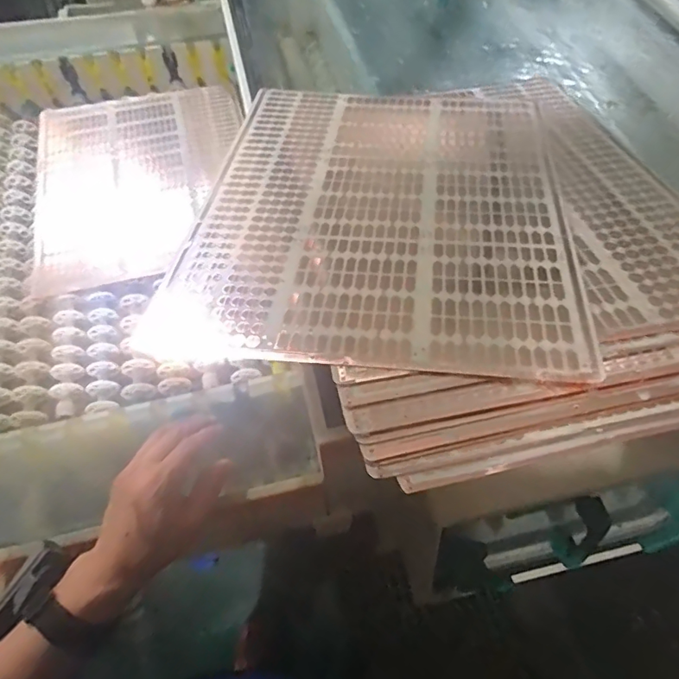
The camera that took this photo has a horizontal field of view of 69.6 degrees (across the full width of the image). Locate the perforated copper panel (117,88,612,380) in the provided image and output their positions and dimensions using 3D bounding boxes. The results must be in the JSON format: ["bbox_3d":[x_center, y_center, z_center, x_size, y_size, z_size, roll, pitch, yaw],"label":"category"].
[{"bbox_3d":[0.037,-0.138,0.474,0.337,0.010,0.407,4,52,7],"label":"perforated copper panel"}]

